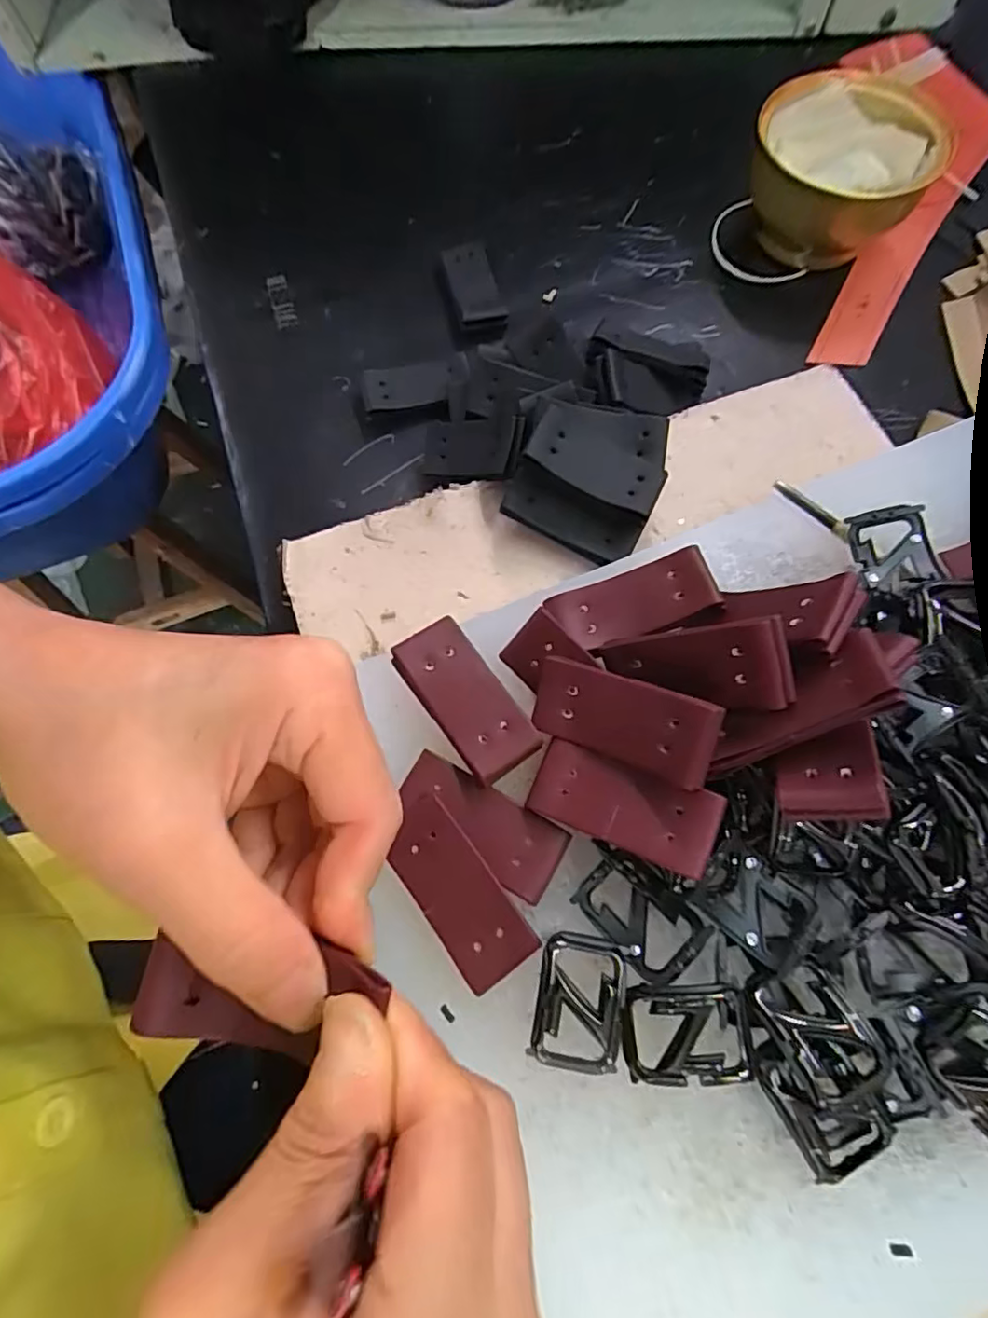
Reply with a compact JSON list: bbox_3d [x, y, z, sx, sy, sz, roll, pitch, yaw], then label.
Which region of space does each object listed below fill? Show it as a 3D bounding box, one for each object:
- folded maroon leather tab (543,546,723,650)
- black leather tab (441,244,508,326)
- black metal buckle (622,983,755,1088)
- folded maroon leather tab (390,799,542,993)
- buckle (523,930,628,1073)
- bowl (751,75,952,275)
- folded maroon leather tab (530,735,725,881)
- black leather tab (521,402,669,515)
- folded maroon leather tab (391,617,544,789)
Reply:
[{"bbox_3d":[0.053,-0.022,0.228,0.061,0.005,0.027,-16,70,10],"label":"folded maroon leather tab"},{"bbox_3d":[-0.012,-0.221,0.352,0.027,0.007,0.063,-15,71,-2],"label":"black leather tab"},{"bbox_3d":[0.061,0.117,0.187,0.038,0.011,0.027,-4,71,2],"label":"black metal buckle"},{"bbox_3d":[-0.013,0.079,0.203,0.027,0.004,0.062,-37,78,-2],"label":"folded maroon leather tab"},{"bbox_3d":[0.027,0.110,0.191,0.027,0.011,0.039,10,72,6],"label":"buckle"},{"bbox_3d":[0.192,-0.275,0.339,0.091,0.052,0.096,-1,70,2],"label":"bowl"},{"bbox_3d":[0.042,0.049,0.200,0.060,0.006,0.026,17,71,28],"label":"folded maroon leather tab"},{"bbox_3d":[0.045,-0.086,0.260,0.059,0.007,0.033,29,73,-3],"label":"black leather tab"},{"bbox_3d":[-0.011,0.015,0.223,0.027,0.005,0.063,-32,70,-13],"label":"folded maroon leather tab"}]

